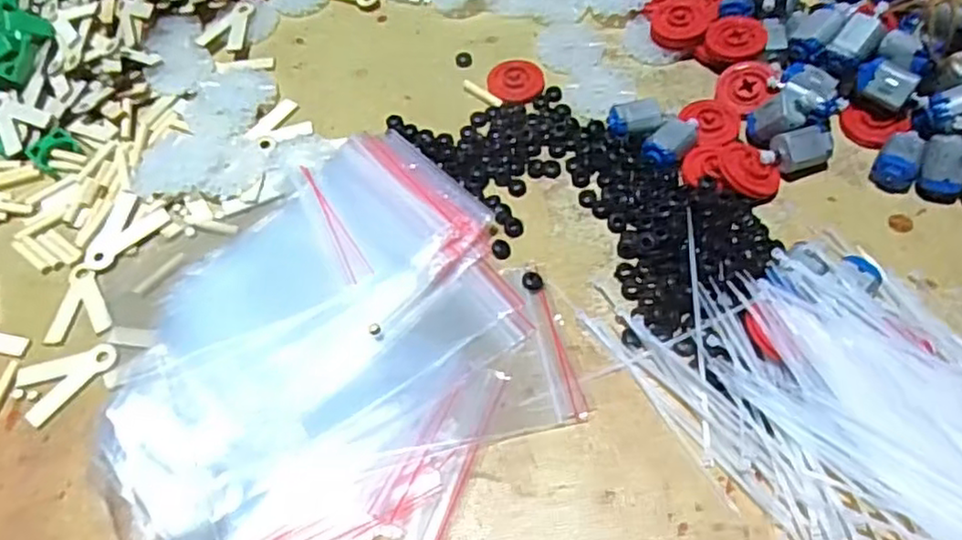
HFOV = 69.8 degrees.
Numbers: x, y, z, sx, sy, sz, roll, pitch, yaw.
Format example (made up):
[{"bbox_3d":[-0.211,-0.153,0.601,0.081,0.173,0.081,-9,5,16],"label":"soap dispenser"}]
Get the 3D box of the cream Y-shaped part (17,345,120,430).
[{"bbox_3d":[-0.194,0.048,0.321,0.044,0.004,0.030,-38,63,-18],"label":"cream Y-shaped part"}]

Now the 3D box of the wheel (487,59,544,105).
[{"bbox_3d":[0.021,-0.109,0.400,0.031,0.006,0.031,-2,58,3],"label":"wheel"}]

